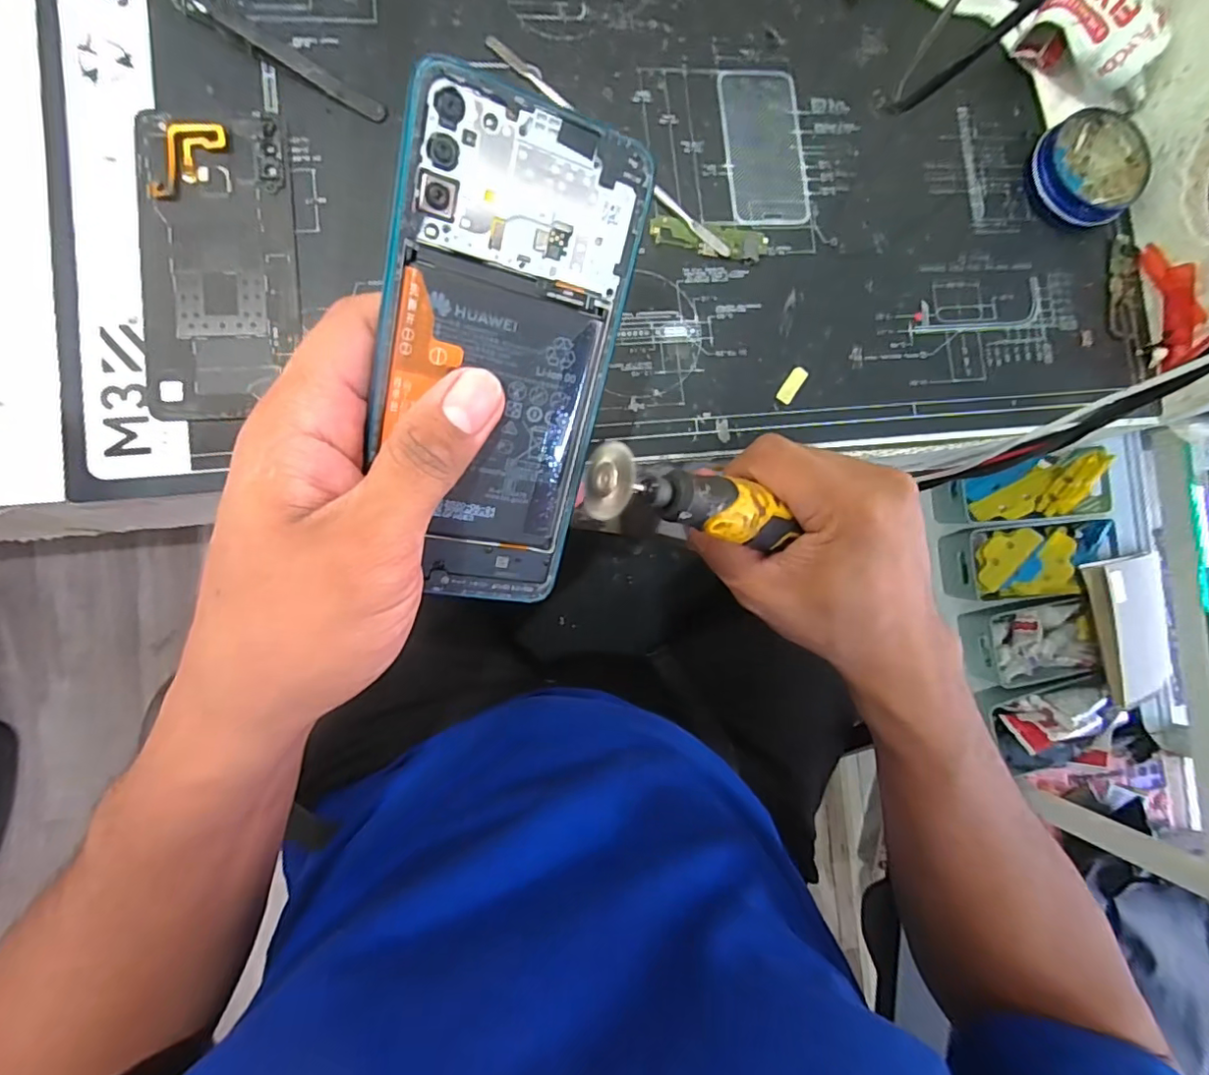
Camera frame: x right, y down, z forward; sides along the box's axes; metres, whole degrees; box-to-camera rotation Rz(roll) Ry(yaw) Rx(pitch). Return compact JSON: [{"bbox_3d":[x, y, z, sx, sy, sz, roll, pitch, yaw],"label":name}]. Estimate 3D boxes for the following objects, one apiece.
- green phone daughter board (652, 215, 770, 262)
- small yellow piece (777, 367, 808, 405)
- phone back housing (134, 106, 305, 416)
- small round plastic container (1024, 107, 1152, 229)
[{"bbox_3d":[0.058,-0.165,0.308,0.066,0.004,0.019,6,85,-7],"label":"green phone daughter board"},{"bbox_3d":[0.105,-0.085,0.312,0.009,0.004,0.023,34,82,-4],"label":"small yellow piece"},{"bbox_3d":[-0.186,-0.133,0.271,0.067,0.004,0.147,-4,87,-8],"label":"phone back housing"},{"bbox_3d":[0.285,-0.217,0.329,0.060,0.023,0.061,1,86,-8],"label":"small round plastic container"}]

